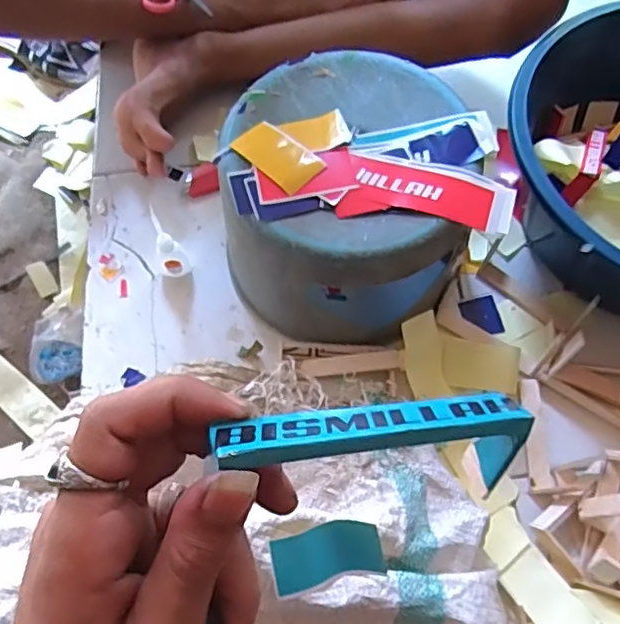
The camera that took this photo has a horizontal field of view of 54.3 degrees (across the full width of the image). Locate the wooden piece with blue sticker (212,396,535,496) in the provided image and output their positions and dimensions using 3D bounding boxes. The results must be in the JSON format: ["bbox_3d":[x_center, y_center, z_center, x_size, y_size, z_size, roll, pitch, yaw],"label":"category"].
[{"bbox_3d":[0.024,0.045,0.209,0.117,0.037,0.026,4,63,-24],"label":"wooden piece with blue sticker"}]

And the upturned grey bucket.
[{"bbox_3d":[0.029,-0.103,0.585,0.211,0.155,0.230,0,65,-1],"label":"upturned grey bucket"}]

